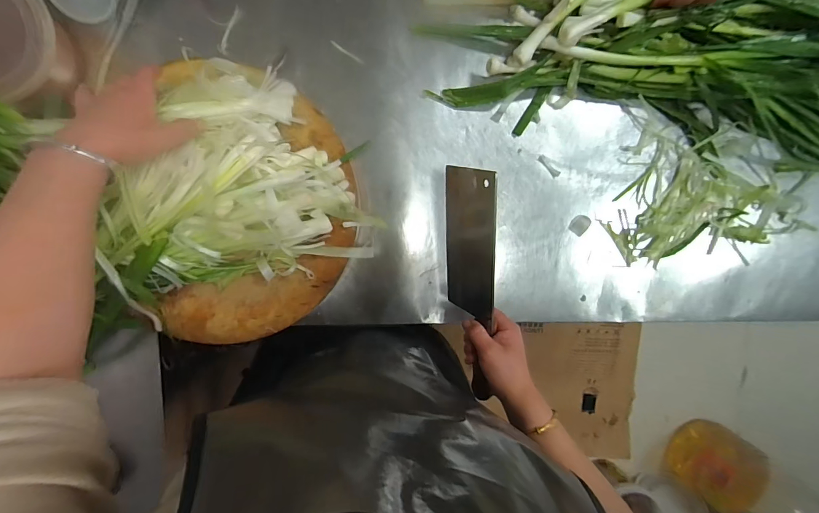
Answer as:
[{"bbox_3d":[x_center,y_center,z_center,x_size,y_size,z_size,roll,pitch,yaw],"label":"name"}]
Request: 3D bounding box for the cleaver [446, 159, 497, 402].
[{"bbox_3d":[0.087,0.036,0.481,0.027,0.099,0.293,-11,103,-29],"label":"cleaver"}]

